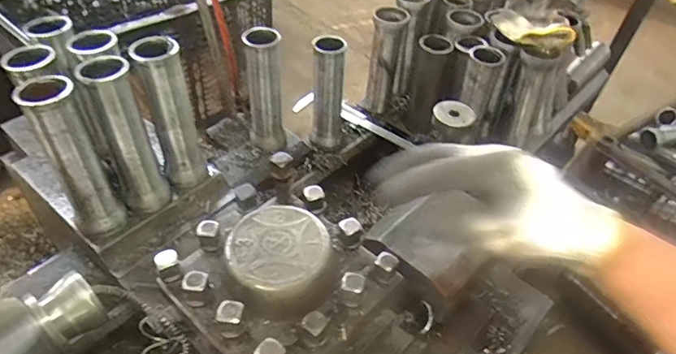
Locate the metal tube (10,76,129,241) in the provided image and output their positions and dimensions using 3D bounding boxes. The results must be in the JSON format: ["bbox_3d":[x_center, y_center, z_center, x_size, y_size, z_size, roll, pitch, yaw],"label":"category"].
[{"bbox_3d":[-0.289,-0.015,0.543,0.055,0.192,0.051,-32,54,-31],"label":"metal tube"}]

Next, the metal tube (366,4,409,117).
[{"bbox_3d":[0.084,-0.203,0.870,0.057,0.181,0.053,5,45,1],"label":"metal tube"}]

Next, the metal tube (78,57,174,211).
[{"bbox_3d":[-0.245,-0.045,0.579,0.050,0.191,0.056,-15,47,-18],"label":"metal tube"}]

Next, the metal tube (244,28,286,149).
[{"bbox_3d":[-0.111,-0.131,0.746,0.052,0.196,0.051,-8,46,-11],"label":"metal tube"}]

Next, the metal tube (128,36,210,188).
[{"bbox_3d":[-0.200,-0.074,0.598,0.054,0.188,0.049,-19,49,-21],"label":"metal tube"}]

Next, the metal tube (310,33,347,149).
[{"bbox_3d":[-0.016,-0.134,0.804,0.052,0.188,0.044,6,45,3],"label":"metal tube"}]

